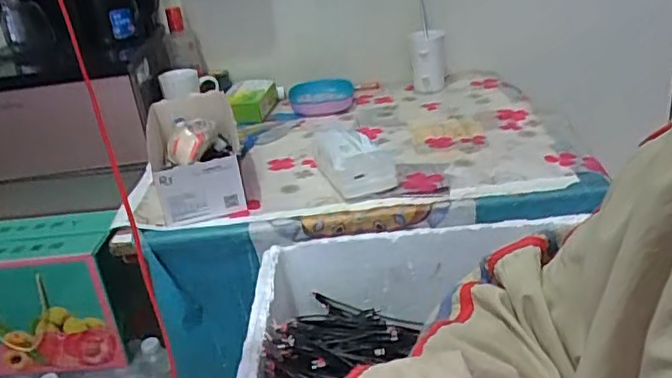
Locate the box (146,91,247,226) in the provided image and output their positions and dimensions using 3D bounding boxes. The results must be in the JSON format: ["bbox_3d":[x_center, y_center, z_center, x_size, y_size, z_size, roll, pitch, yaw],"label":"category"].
[{"bbox_3d":[-0.225,-0.056,0.980,0.132,0.113,0.257,-11,26,-9],"label":"box"}]

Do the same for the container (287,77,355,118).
[{"bbox_3d":[-0.028,-0.193,1.286,0.138,0.051,0.093,-8,26,-3],"label":"container"}]

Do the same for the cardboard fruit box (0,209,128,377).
[{"bbox_3d":[-0.532,0.188,1.108,0.332,0.233,0.168,-7,26,-1],"label":"cardboard fruit box"}]

